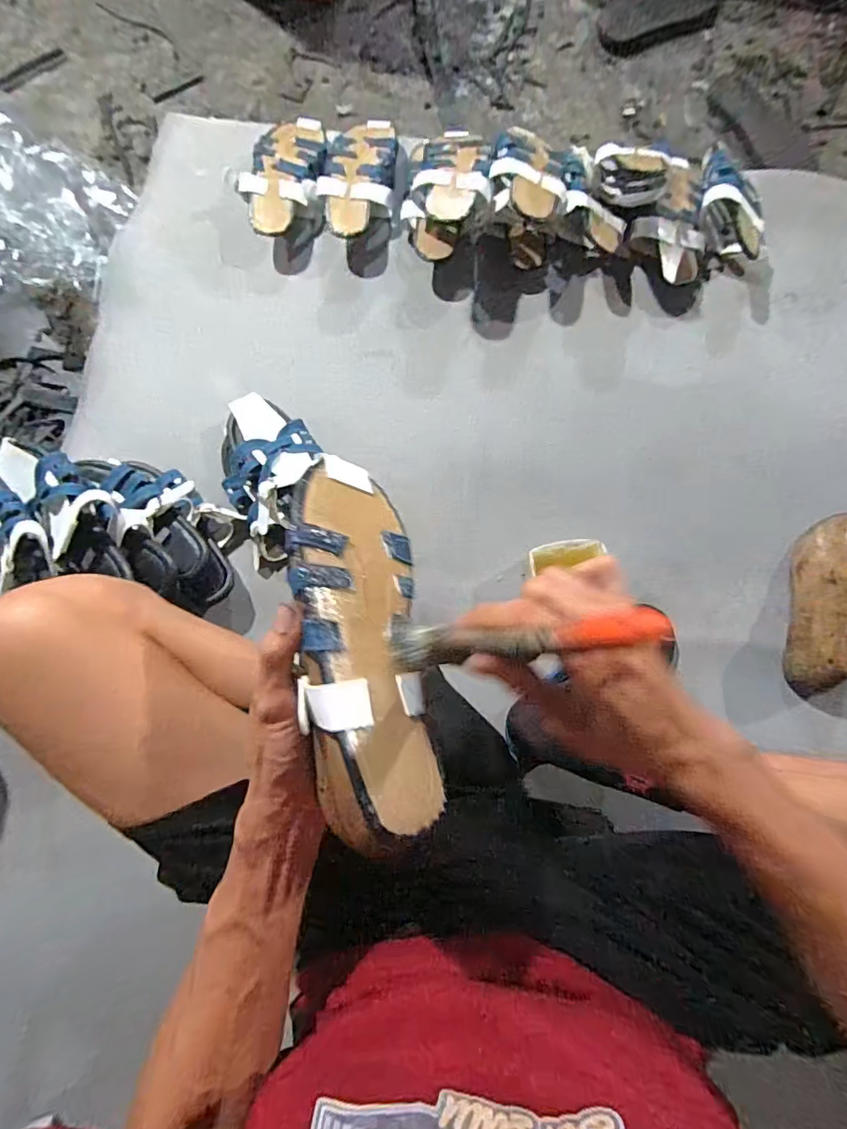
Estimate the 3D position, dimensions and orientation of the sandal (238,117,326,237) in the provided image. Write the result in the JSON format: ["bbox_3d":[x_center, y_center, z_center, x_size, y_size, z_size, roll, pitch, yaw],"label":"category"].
[{"bbox_3d":[-0.209,-0.598,0.734,0.112,0.047,0.217,16,83,3],"label":"sandal"}]

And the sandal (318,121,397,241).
[{"bbox_3d":[-0.098,-0.588,0.718,0.111,0.054,0.219,5,82,2],"label":"sandal"}]

